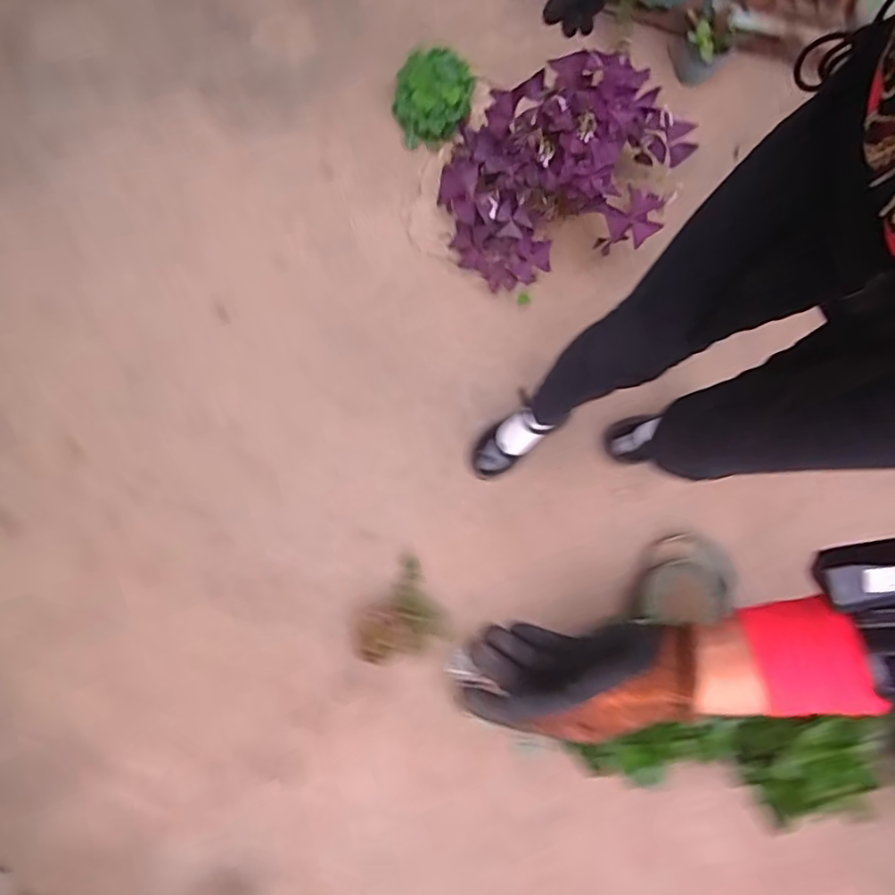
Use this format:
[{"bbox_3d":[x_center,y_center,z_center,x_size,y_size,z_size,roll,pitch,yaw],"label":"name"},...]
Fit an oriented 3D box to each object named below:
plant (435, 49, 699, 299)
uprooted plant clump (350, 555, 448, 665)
[{"bbox_3d":[0.259,-0.584,1.206,0.522,0.277,0.318,-15,77,-5],"label":"plant"},{"bbox_3d":[-0.114,0.341,1.166,0.175,0.064,0.176,-24,77,-7],"label":"uprooted plant clump"}]

